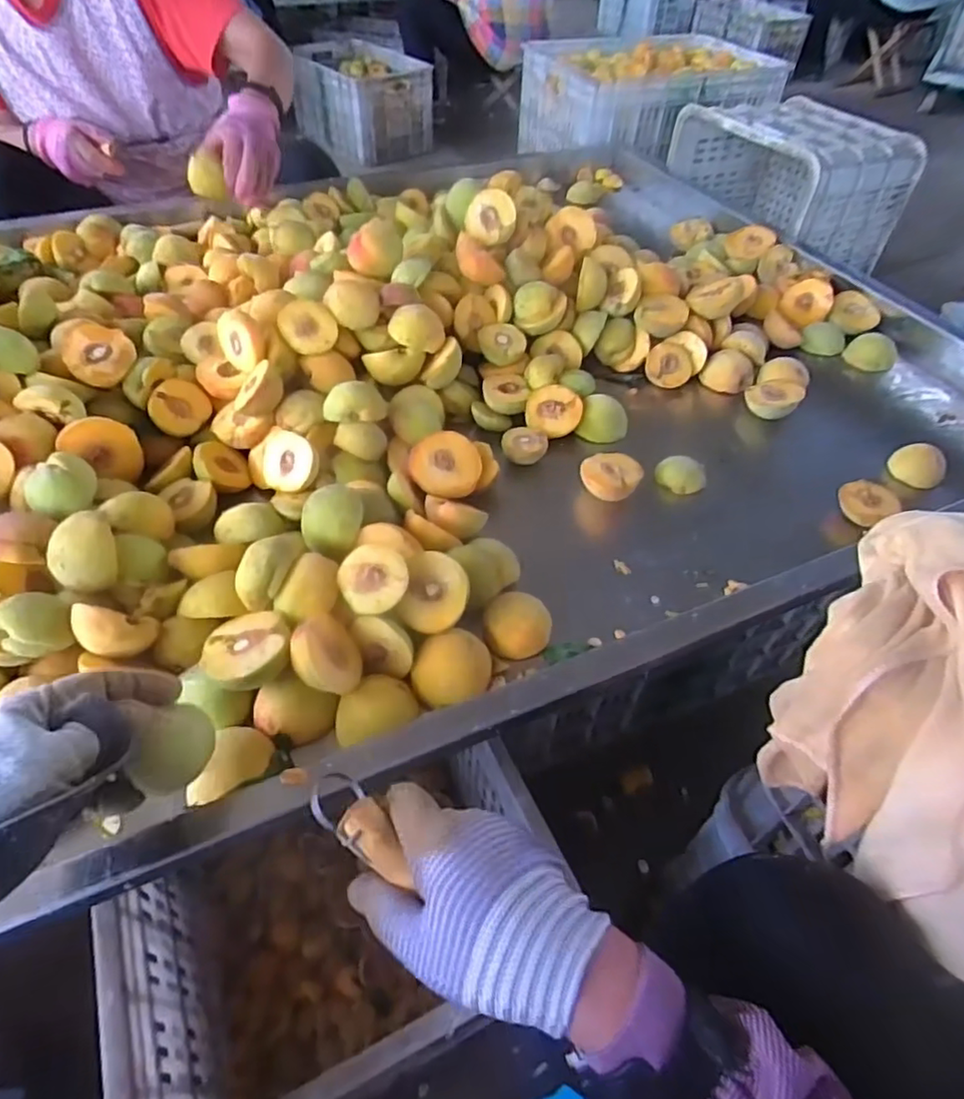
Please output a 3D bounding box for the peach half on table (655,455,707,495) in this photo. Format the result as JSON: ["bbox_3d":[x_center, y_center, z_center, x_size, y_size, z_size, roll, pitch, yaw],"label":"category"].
[{"bbox_3d":[0.213,-0.078,0.674,0.052,0.026,0.044,18,51,13],"label":"peach half on table"}]

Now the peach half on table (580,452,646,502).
[{"bbox_3d":[0.137,-0.080,0.654,0.059,0.025,0.052,-34,59,-28],"label":"peach half on table"}]

